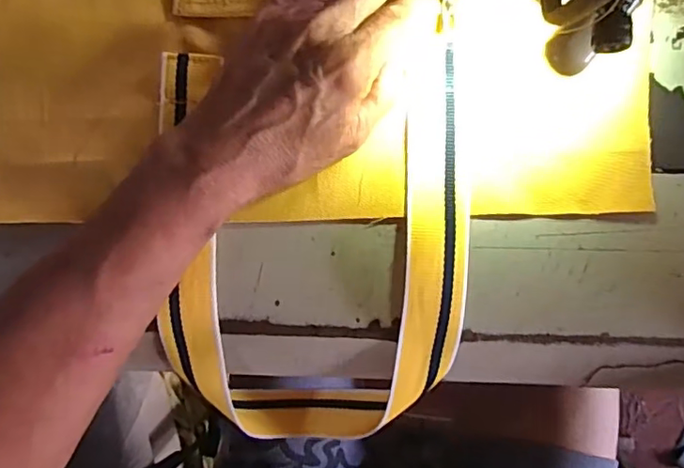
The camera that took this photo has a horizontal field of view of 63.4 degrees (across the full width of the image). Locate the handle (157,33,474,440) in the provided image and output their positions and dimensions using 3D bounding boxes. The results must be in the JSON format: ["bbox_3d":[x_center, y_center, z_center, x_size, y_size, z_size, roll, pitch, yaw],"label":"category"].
[{"bbox_3d":[-0.013,0.021,0.346,0.164,0.111,0.247,1,90,1],"label":"handle"}]

